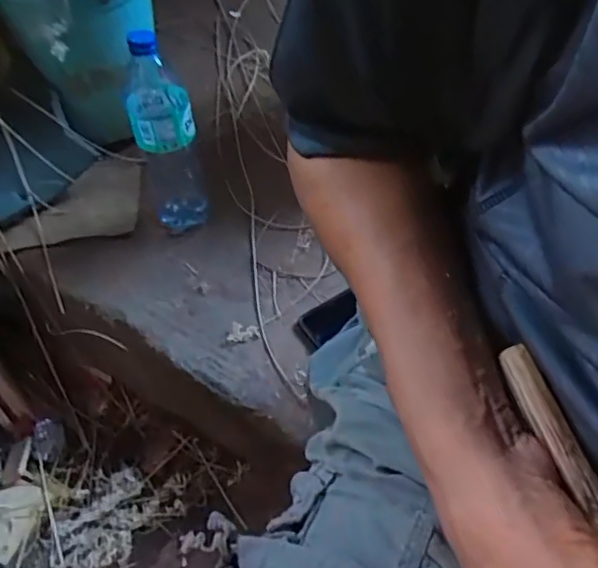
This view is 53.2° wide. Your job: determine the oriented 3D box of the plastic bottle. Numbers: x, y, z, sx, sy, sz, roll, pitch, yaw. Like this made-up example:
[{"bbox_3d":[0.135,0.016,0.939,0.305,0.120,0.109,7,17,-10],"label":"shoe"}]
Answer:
[{"bbox_3d":[-0.171,-0.183,0.775,0.080,0.259,0.074,-13,52,-6],"label":"plastic bottle"}]

